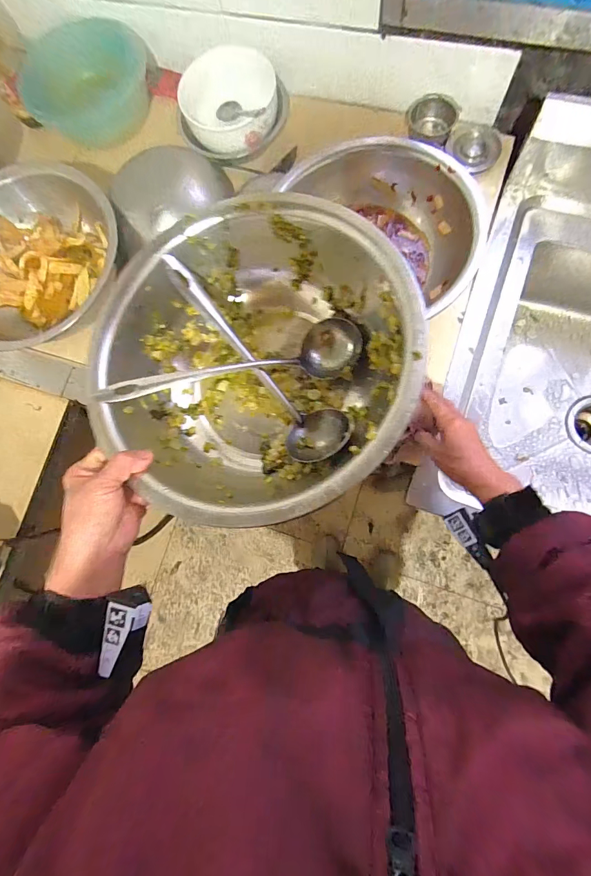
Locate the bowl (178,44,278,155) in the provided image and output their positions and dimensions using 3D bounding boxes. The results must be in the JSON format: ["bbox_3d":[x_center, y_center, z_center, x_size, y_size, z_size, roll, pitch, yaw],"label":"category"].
[{"bbox_3d":[-0.107,-0.547,0.646,0.154,0.067,0.150,-1,81,4],"label":"bowl"}]

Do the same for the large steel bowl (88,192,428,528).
[{"bbox_3d":[-0.040,-0.081,0.401,0.299,0.130,0.282,-1,81,4],"label":"large steel bowl"}]

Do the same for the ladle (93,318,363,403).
[{"bbox_3d":[-0.066,-0.076,0.418,0.273,0.055,0.060,-12,80,-10],"label":"ladle"}]

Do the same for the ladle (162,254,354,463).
[{"bbox_3d":[-0.053,-0.075,0.413,0.267,0.058,0.067,42,86,9],"label":"ladle"}]

